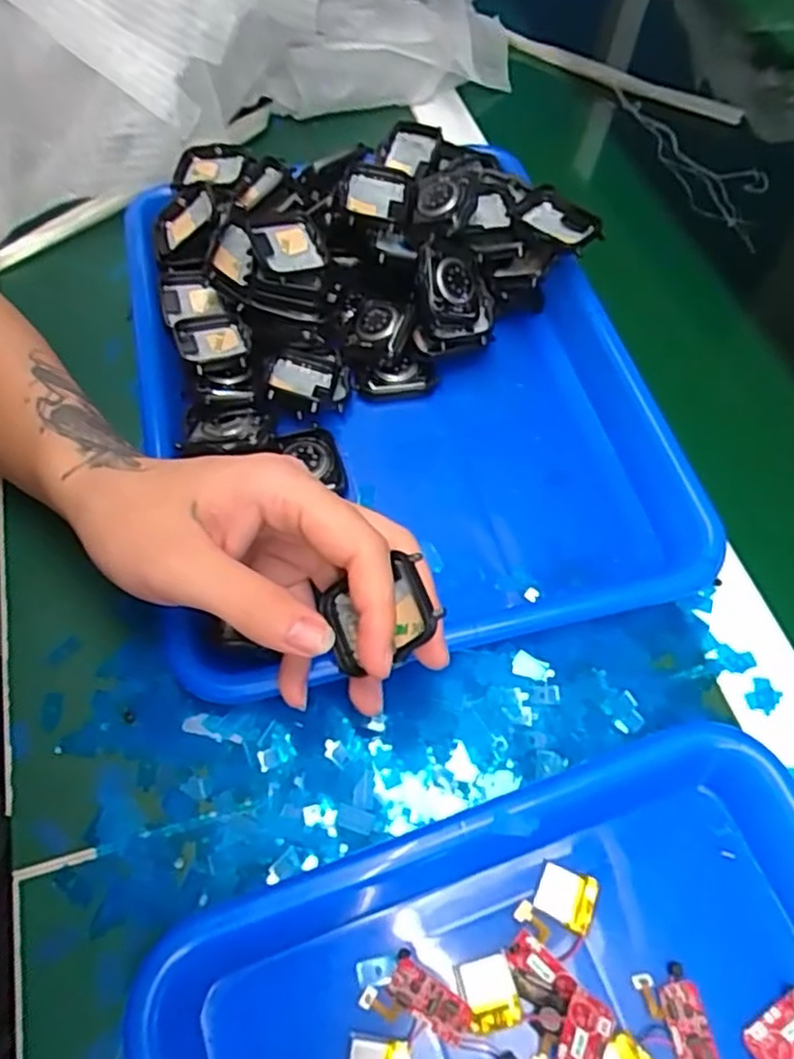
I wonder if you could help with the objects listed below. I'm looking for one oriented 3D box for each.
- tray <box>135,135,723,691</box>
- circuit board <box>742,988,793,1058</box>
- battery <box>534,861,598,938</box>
[{"bbox_3d":[-0.009,-0.093,0.374,0.247,0.059,0.326,-11,60,-7],"label":"tray"},{"bbox_3d":[0.135,0.174,0.247,0.030,0.006,0.015,-30,64,-17],"label":"circuit board"},{"bbox_3d":[0.063,0.137,0.265,0.021,0.004,0.019,20,61,11],"label":"battery"}]

